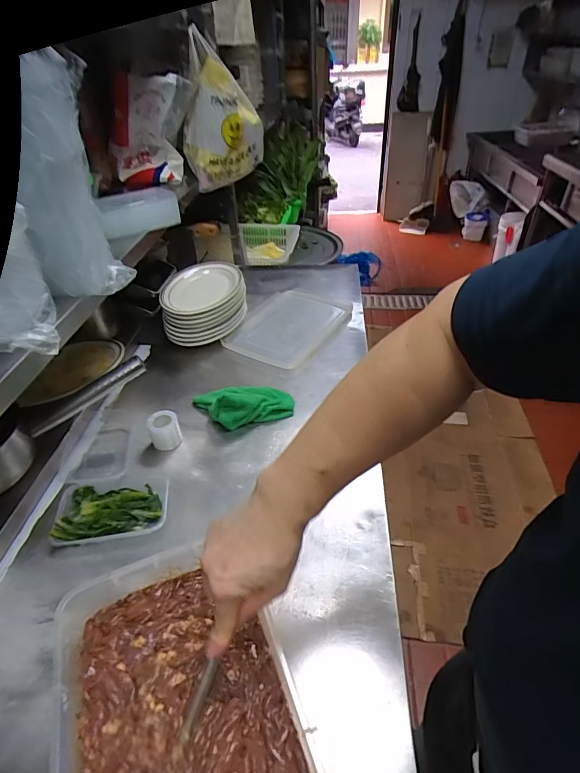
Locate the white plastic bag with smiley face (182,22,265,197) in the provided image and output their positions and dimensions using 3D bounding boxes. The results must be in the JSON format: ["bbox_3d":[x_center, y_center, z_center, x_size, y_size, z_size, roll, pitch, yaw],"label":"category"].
[{"bbox_3d":[-0.175,-0.697,1.076,0.185,0.310,0.106,-30,47,-28],"label":"white plastic bag with smiley face"}]

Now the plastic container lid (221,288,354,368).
[{"bbox_3d":[-0.003,-0.159,1.045,0.235,0.026,0.311,17,44,23],"label":"plastic container lid"}]

